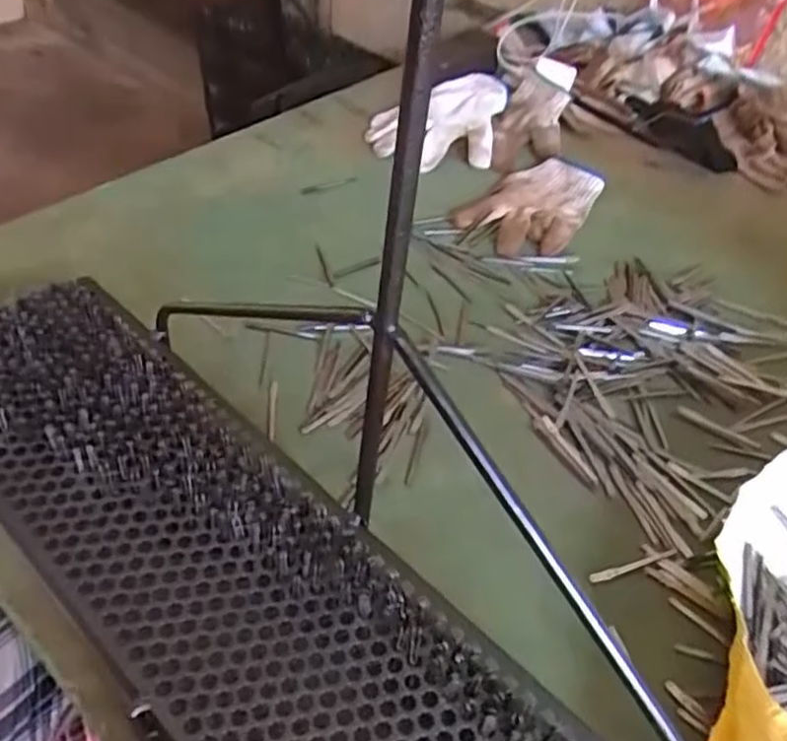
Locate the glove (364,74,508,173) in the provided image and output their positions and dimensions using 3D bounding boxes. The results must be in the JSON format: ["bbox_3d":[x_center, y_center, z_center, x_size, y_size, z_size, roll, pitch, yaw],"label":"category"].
[{"bbox_3d":[0.060,-0.292,0.843,0.109,0.049,0.188,36,54,25],"label":"glove"}]

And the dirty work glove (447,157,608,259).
[{"bbox_3d":[0.156,-0.177,0.773,0.106,0.017,0.173,34,53,24],"label":"dirty work glove"}]

